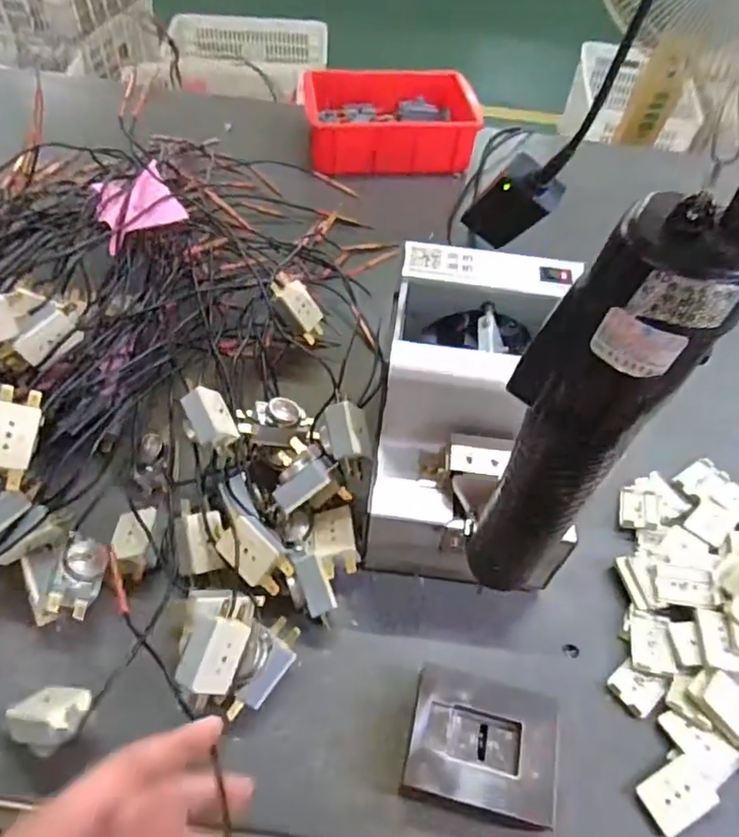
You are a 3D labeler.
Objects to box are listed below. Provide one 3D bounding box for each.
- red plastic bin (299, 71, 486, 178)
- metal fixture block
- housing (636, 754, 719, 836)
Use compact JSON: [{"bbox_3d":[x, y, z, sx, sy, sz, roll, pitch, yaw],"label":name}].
[{"bbox_3d":[0.018,-0.367,0.727,0.189,0.054,0.166,0,54,-5],"label":"red plastic bin"},{"bbox_3d":[0.062,0.185,0.336,0.079,0.026,0.065,12,54,4],"label":"metal fixture block"},{"bbox_3d":[0.175,0.216,0.338,0.040,0.009,0.028,-22,59,-20],"label":"housing"}]

